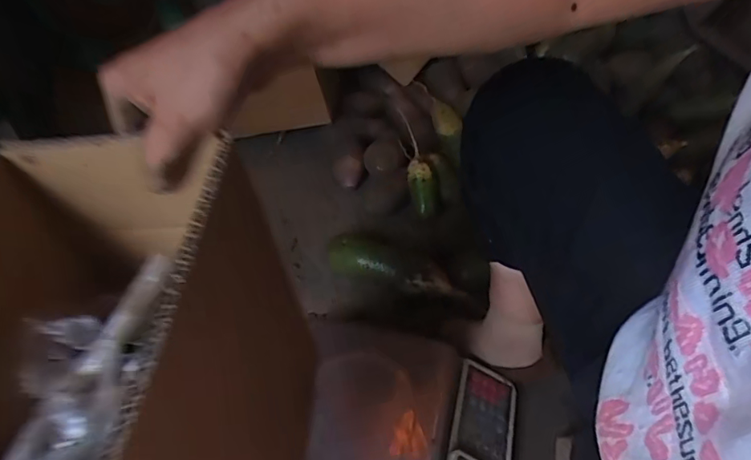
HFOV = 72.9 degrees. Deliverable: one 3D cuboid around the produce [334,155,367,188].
[{"bbox_3d":[-0.053,-0.124,1.024,0.061,0.046,0.051,-8,47,-2],"label":"produce"}]

